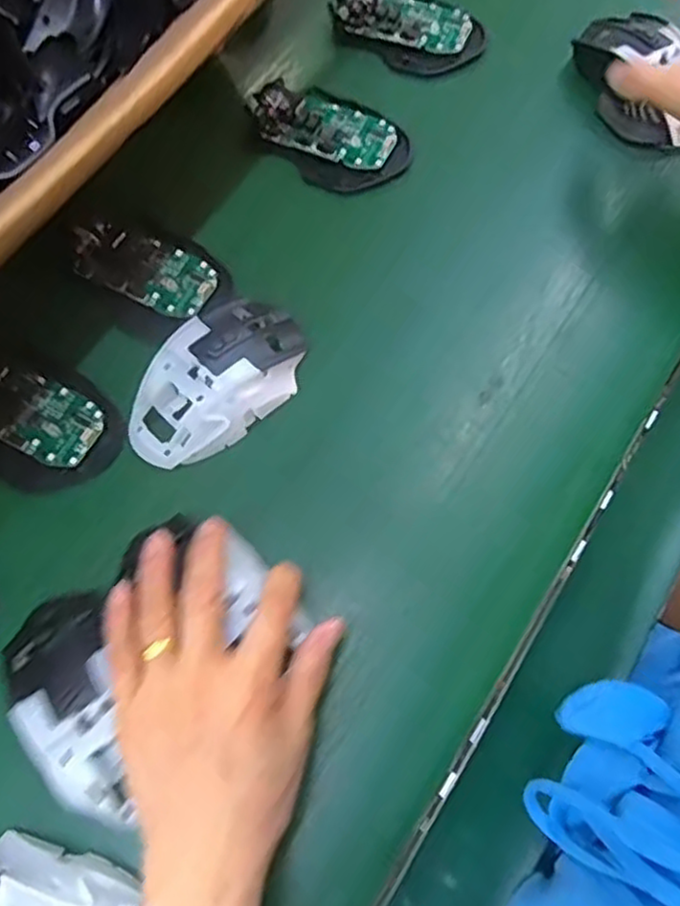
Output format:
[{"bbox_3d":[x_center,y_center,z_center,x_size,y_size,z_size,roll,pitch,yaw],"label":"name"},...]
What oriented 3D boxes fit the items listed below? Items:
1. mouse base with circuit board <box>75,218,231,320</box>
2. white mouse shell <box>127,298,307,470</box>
[{"bbox_3d":[-0.118,-0.122,0.446,0.100,0.015,0.055,27,71,9],"label":"mouse base with circuit board"},{"bbox_3d":[-0.072,-0.044,0.406,0.065,0.033,0.115,39,74,13],"label":"white mouse shell"}]

